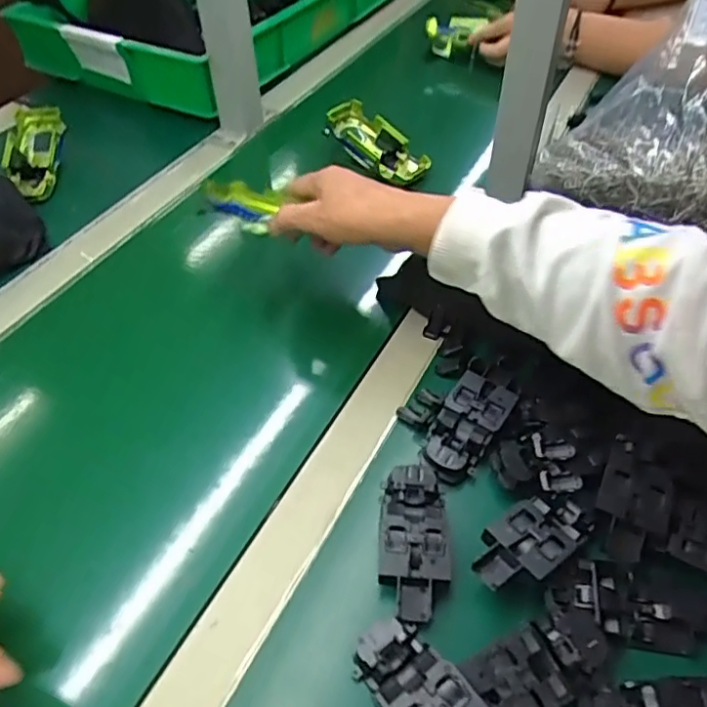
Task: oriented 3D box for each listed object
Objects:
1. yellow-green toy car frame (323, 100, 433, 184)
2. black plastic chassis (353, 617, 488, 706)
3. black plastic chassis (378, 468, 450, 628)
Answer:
[{"bbox_3d":[0.027,-0.248,0.715,0.055,0.032,0.138,-37,71,-27],"label":"yellow-green toy car frame"},{"bbox_3d":[0.040,0.189,0.323,0.042,0.028,0.095,-29,54,-25],"label":"black plastic chassis"},{"bbox_3d":[0.037,0.118,0.385,0.040,0.025,0.097,0,47,0],"label":"black plastic chassis"}]

